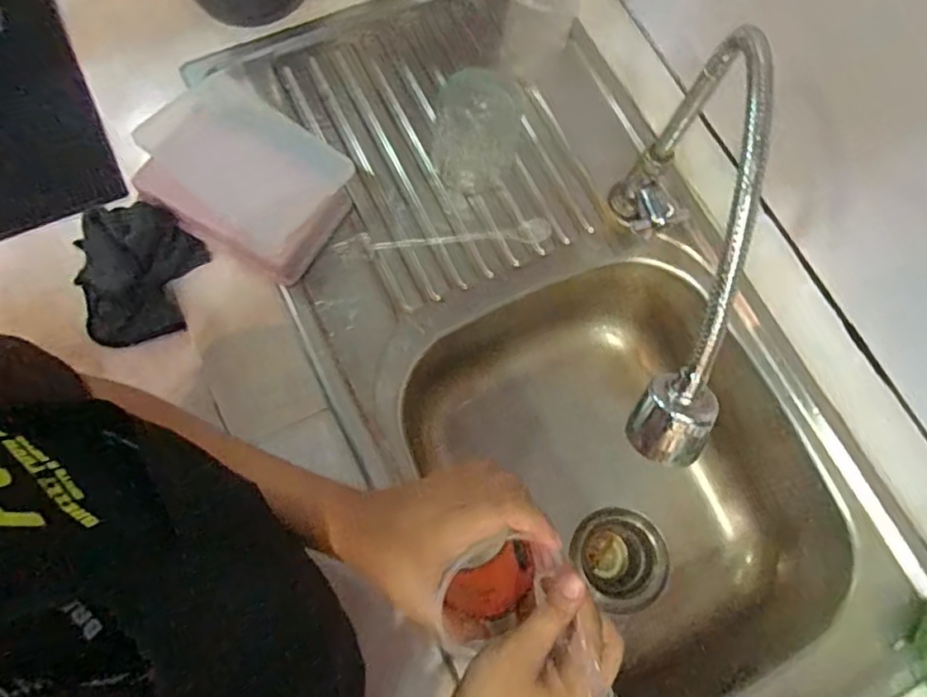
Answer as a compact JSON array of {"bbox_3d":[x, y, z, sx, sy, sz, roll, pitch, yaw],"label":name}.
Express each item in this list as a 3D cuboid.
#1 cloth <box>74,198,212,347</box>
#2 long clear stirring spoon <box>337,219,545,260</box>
[{"bbox_3d":[-0.305,-0.075,0.603,0.116,0.030,0.126,-20,75,-10],"label":"cloth"},{"bbox_3d":[-0.019,-0.112,0.646,0.216,0.010,0.025,-5,73,-6],"label":"long clear stirring spoon"}]

